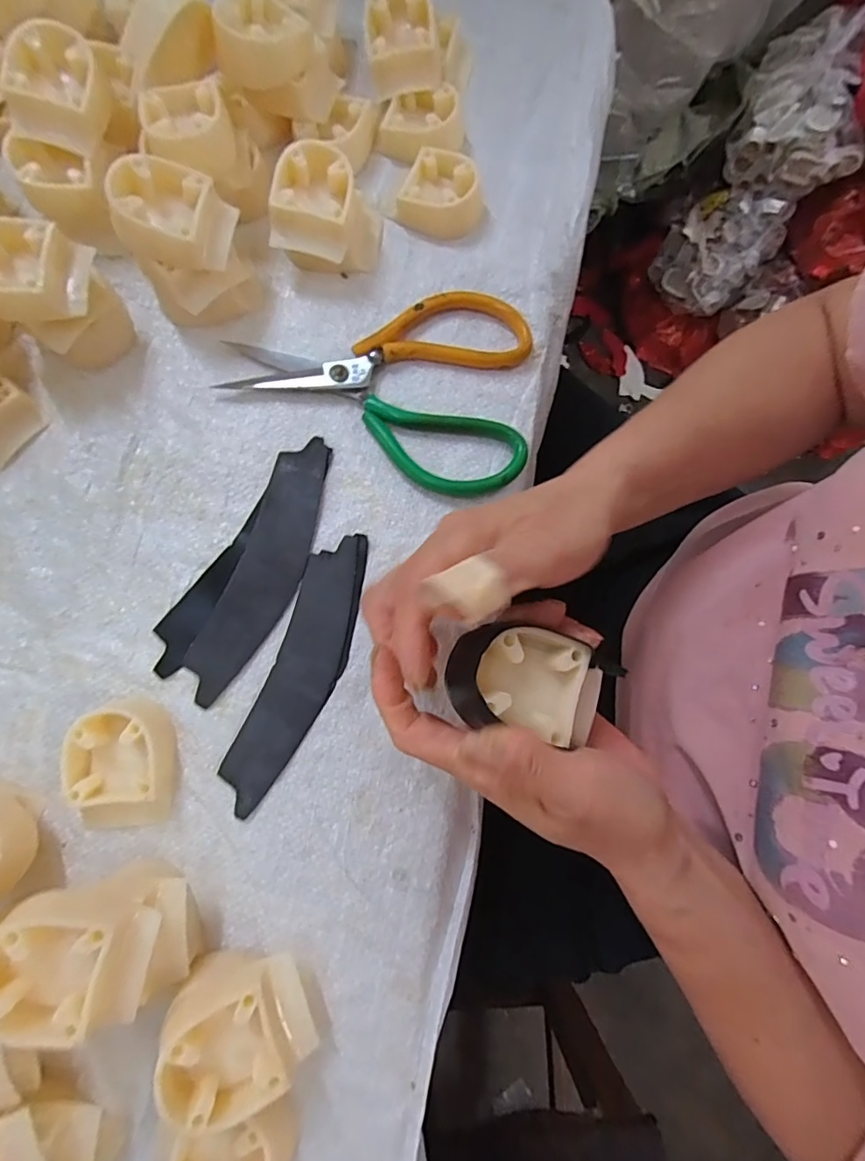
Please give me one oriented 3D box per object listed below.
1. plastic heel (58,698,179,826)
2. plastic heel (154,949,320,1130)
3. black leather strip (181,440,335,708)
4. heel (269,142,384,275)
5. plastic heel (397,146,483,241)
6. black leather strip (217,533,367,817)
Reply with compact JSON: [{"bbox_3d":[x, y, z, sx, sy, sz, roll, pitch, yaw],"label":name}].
[{"bbox_3d":[-0.158,0.094,0.266,0.049,0.021,0.062,-6,78,-3],"label":"plastic heel"},{"bbox_3d":[-0.085,0.200,0.232,0.055,0.045,0.050,0,78,-1],"label":"plastic heel"},{"bbox_3d":[-0.095,-0.009,0.297,0.037,0.006,0.157,23,78,-9],"label":"black leather strip"},{"bbox_3d":[-0.064,-0.226,0.320,0.058,0.046,0.060,7,78,0],"label":"heel"},{"bbox_3d":[0.007,-0.253,0.338,0.052,0.023,0.045,16,78,2],"label":"plastic heel"},{"bbox_3d":[-0.071,0.047,0.286,0.039,0.004,0.153,19,78,3],"label":"black leather strip"}]

